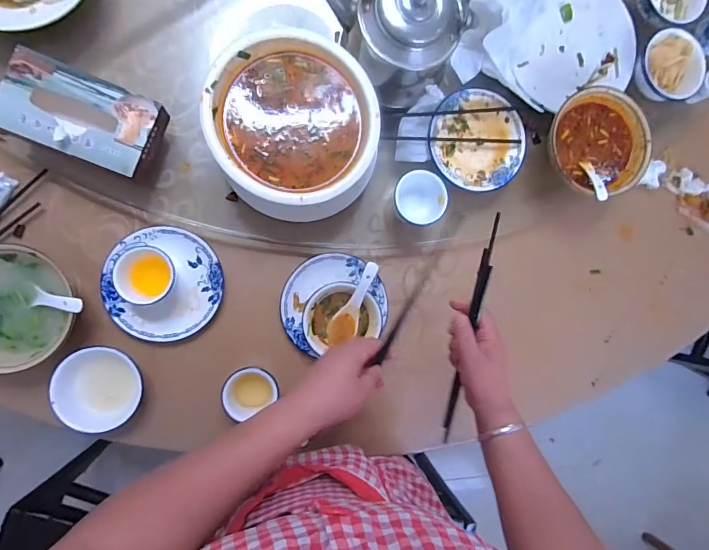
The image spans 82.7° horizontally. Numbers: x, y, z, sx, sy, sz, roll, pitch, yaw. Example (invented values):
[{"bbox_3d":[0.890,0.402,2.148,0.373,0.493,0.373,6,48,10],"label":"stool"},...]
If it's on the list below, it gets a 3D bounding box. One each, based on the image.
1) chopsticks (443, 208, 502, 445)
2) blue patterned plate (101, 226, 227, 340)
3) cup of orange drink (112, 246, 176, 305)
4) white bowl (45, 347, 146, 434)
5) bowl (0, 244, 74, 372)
[{"bbox_3d":[0.144,0.078,0.503,0.012,0.024,0.311,2,113,-8],"label":"chopsticks"},{"bbox_3d":[-0.275,0.013,0.589,0.158,0.030,0.156,0,91,-8],"label":"blue patterned plate"},{"bbox_3d":[-0.289,0.000,0.562,0.071,0.046,0.077,0,89,-8],"label":"cup of orange drink"},{"bbox_3d":[-0.348,0.154,0.557,0.108,0.041,0.112,0,89,-8],"label":"white bowl"},{"bbox_3d":[-0.451,0.042,0.546,0.158,0.069,0.160,0,89,-8],"label":"bowl"}]

